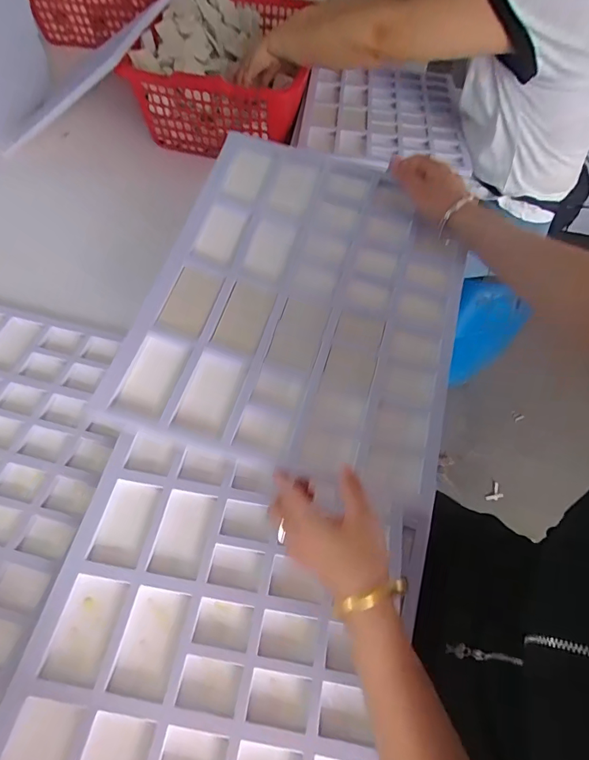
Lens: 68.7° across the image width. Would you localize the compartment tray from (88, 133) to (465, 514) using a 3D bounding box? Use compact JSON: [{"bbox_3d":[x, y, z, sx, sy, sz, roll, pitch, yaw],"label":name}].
[{"bbox_3d":[0.013,-0.099,0.509,0.344,0.034,0.413,15,67,2],"label":"compartment tray"}]

